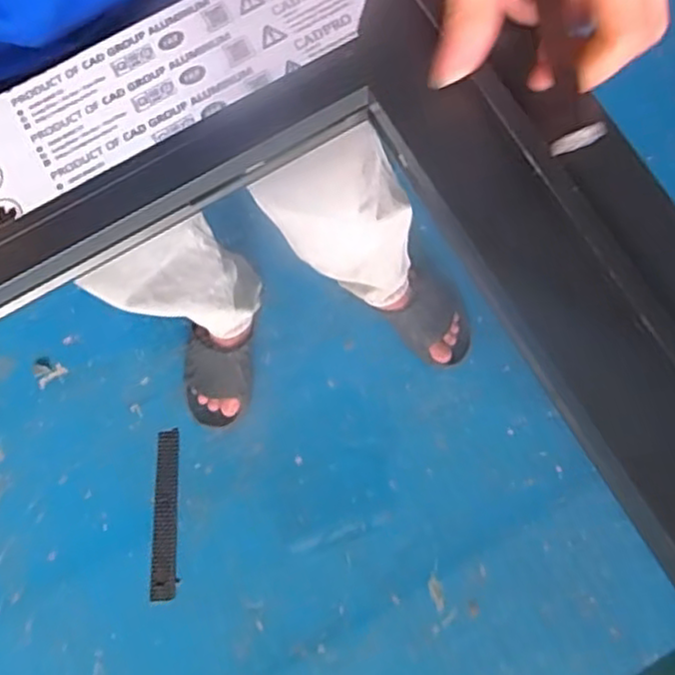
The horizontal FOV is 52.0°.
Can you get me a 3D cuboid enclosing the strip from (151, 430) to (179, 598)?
[{"bbox_3d":[-0.073,0.075,0.294,0.010,0.010,0.069,-1,79,0],"label":"strip"}]

